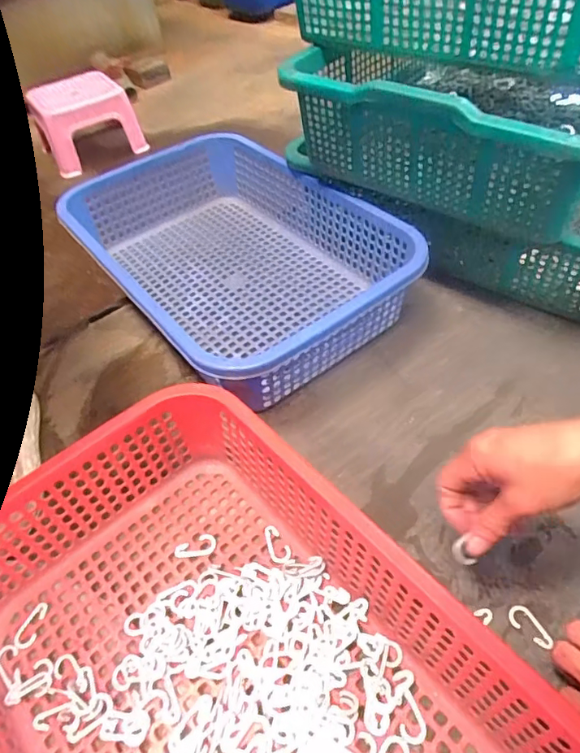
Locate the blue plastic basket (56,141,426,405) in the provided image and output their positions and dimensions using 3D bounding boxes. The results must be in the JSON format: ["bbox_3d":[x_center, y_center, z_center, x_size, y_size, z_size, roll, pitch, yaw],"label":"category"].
[{"bbox_3d":[-0.085,-0.161,0.678,0.297,0.113,0.430,-32,54,-22],"label":"blue plastic basket"}]

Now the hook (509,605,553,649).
[{"bbox_3d":[0.194,0.200,0.410,0.035,0.004,0.019,33,58,29],"label":"hook"}]

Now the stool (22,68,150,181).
[{"bbox_3d":[-0.524,-0.664,1.319,0.235,0.158,0.169,-26,51,-18],"label":"stool"}]

